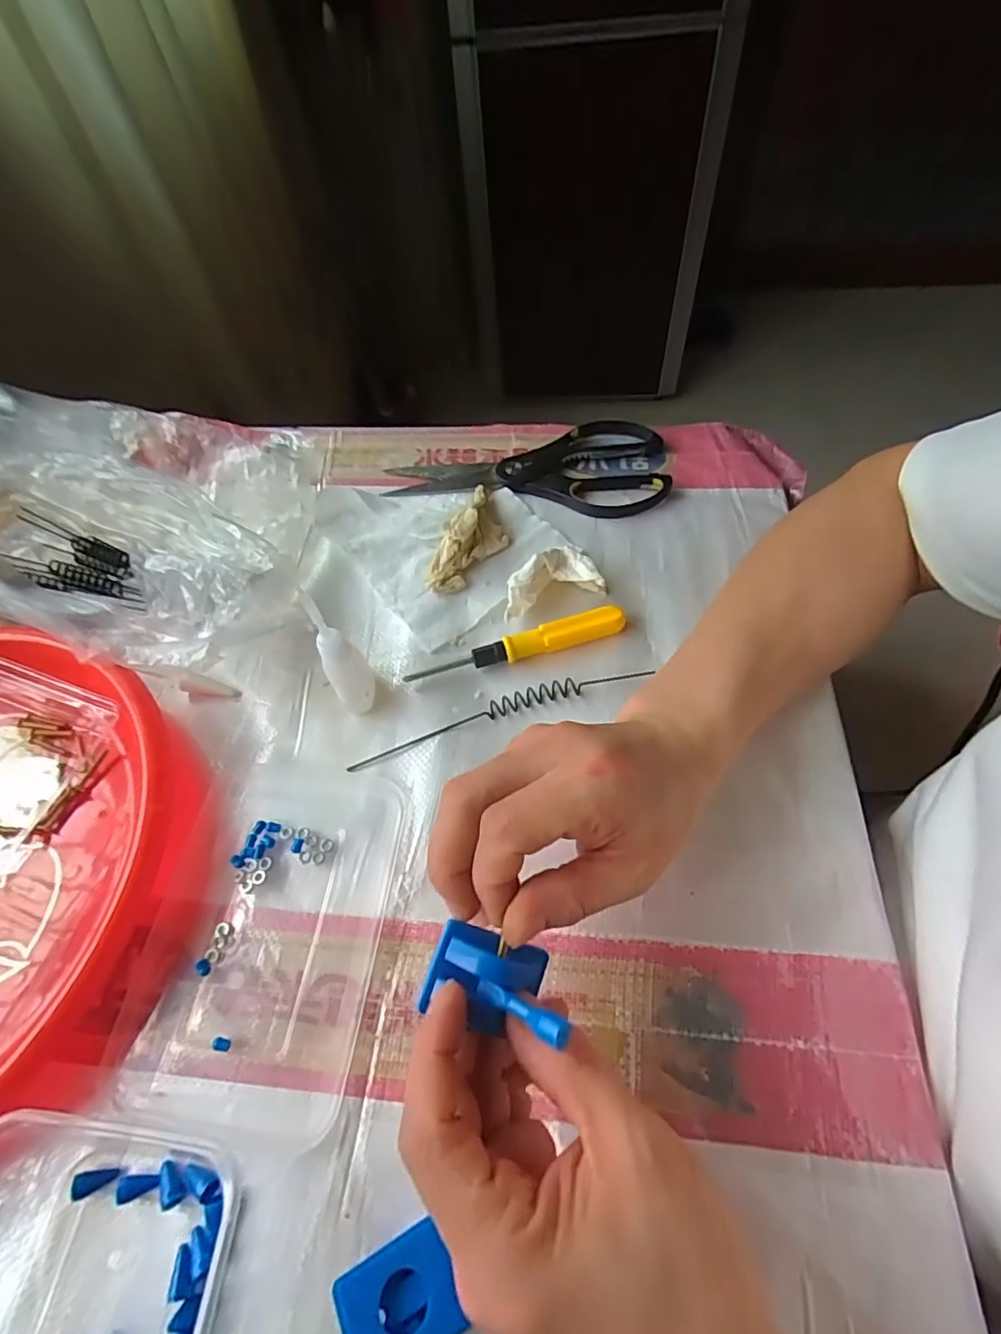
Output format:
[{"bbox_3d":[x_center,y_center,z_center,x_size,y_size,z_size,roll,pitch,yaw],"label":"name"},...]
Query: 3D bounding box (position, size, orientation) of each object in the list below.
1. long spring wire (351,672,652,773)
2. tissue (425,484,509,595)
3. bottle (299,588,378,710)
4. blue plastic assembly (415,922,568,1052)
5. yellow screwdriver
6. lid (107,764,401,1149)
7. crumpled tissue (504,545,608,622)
[{"bbox_3d":[-0.001,0.026,0.349,0.187,0.009,0.015,-15,58,-5],"label":"long spring wire"},{"bbox_3d":[-0.019,-0.095,0.408,0.041,0.026,0.098,13,60,12],"label":"tissue"},{"bbox_3d":[-0.091,-0.005,0.329,0.022,0.091,0.022,-28,60,-12],"label":"bottle"},{"bbox_3d":[-0.002,0.114,0.211,0.050,0.027,0.031,8,59,10],"label":"blue plastic assembly"},{"bbox_3d":[0.010,-0.013,0.367,0.140,0.016,0.015,-15,58,-5],"label":"yellow screwdriver"},{"bbox_3d":[-0.122,0.133,0.296,0.118,0.009,0.168,5,59,8],"label":"lid"},{"bbox_3d":[0.035,-0.061,0.384,0.070,0.034,0.040,-11,58,-2],"label":"crumpled tissue"}]

